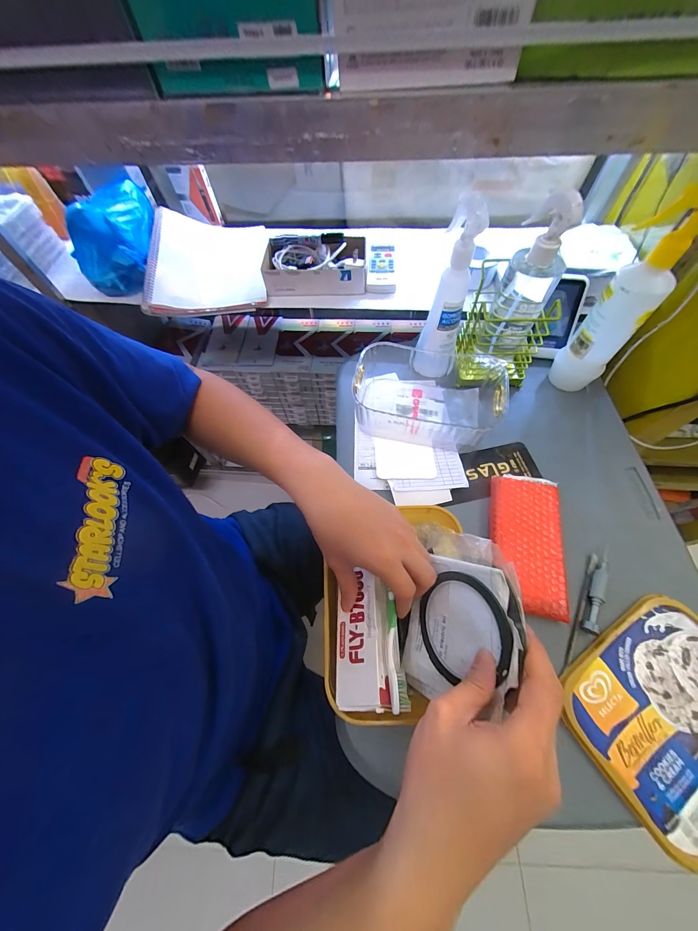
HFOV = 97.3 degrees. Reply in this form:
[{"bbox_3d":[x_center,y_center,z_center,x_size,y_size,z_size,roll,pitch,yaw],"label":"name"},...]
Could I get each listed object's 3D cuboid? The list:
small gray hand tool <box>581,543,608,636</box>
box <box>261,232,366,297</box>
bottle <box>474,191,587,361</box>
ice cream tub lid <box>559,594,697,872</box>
[{"bbox_3d":[0.296,0.144,0.365,0.017,0.013,0.108,26,68,15],"label":"small gray hand tool"},{"bbox_3d":[-0.060,-0.362,0.552,0.179,0.055,0.096,0,64,3],"label":"box"},{"bbox_3d":[0.234,-0.228,0.416,0.076,0.200,0.066,29,69,16],"label":"bottle"},{"bbox_3d":[0.334,0.252,0.312,0.198,0.006,0.167,-32,67,-12],"label":"ice cream tub lid"}]

